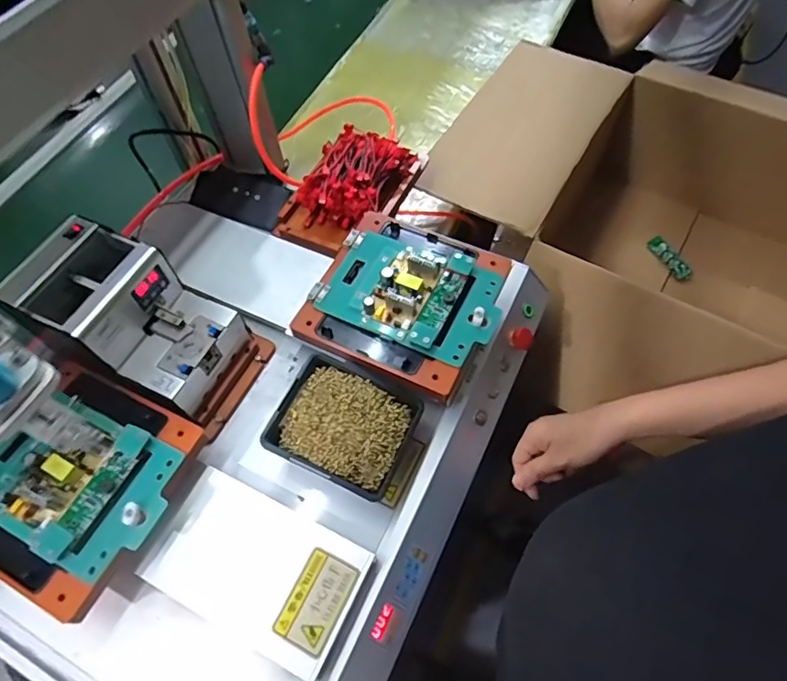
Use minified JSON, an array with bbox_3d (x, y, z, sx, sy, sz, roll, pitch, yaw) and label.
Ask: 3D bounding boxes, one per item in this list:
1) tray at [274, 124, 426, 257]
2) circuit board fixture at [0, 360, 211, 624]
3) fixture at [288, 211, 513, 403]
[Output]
[{"bbox_3d":[-0.064,-0.224,0.745,0.142,0.064,0.220,21,62,13],"label":"tray"},{"bbox_3d":[-0.321,0.134,0.510,0.199,0.039,0.197,23,63,14],"label":"circuit board fixture"},{"bbox_3d":[0.016,-0.059,0.605,0.207,0.037,0.205,25,63,15],"label":"fixture"}]

